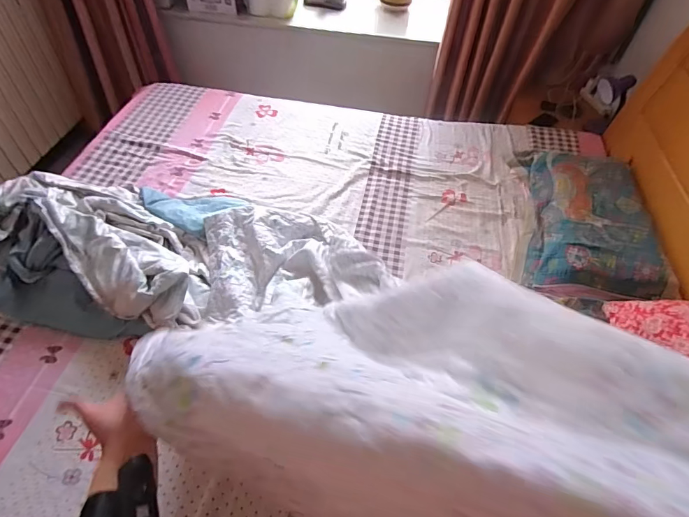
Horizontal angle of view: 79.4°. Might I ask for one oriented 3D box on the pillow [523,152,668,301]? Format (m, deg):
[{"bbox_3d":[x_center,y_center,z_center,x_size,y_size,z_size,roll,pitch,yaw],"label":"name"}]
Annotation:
[{"bbox_3d":[0.829,-0.117,1.415,0.359,0.133,0.672,15,52,9],"label":"pillow"}]

